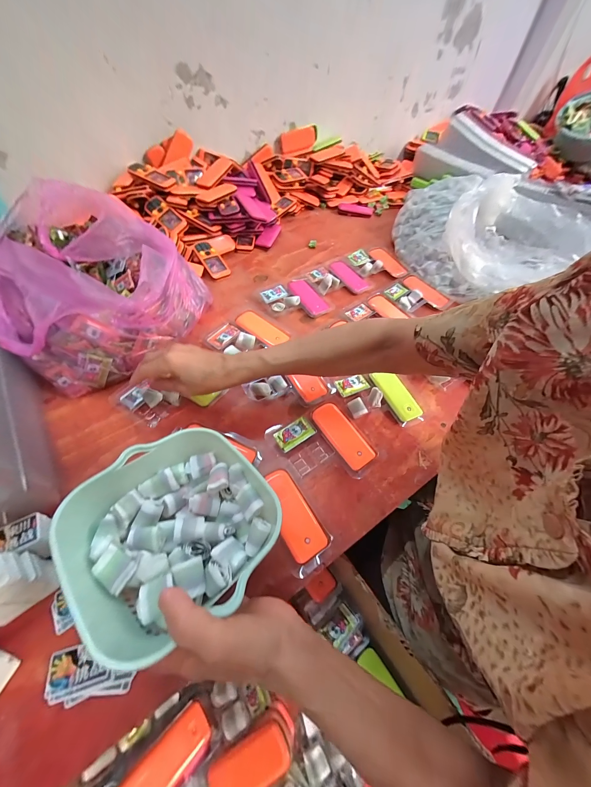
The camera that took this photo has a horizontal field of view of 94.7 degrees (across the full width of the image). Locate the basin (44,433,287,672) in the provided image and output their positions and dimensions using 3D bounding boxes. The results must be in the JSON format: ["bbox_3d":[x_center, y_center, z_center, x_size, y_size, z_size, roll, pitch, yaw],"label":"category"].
[{"bbox_3d":[-0.108,0.116,0.255,0.163,0.070,0.161,36,60,19],"label":"basin"}]

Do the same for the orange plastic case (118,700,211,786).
[{"bbox_3d":[-0.154,0.438,0.322,0.046,0.015,0.114,44,22,23],"label":"orange plastic case"}]

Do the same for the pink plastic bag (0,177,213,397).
[{"bbox_3d":[-0.327,-0.164,0.435,0.302,0.160,0.288,15,56,6],"label":"pink plastic bag"}]

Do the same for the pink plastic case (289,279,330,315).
[{"bbox_3d":[0.022,-0.208,0.572,0.049,0.011,0.115,-24,61,-20],"label":"pink plastic case"}]

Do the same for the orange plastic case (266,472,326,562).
[{"bbox_3d":[-0.006,0.147,0.336,0.041,0.018,0.103,-26,61,-21],"label":"orange plastic case"}]

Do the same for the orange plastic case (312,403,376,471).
[{"bbox_3d":[0.067,0.061,0.400,0.043,0.014,0.106,-28,62,-22],"label":"orange plastic case"}]

